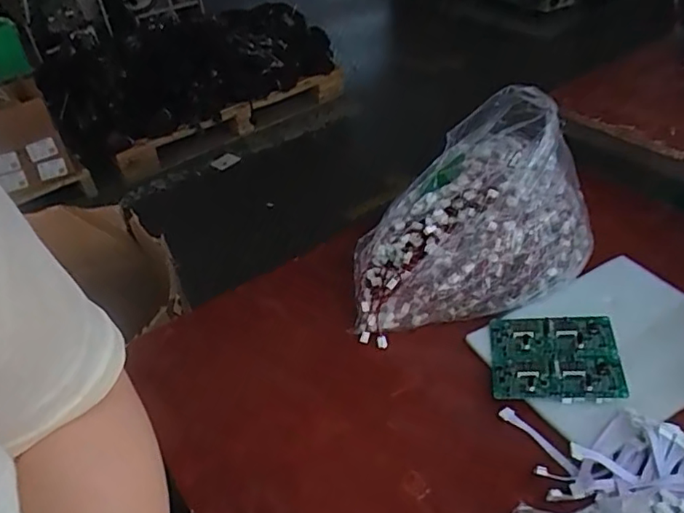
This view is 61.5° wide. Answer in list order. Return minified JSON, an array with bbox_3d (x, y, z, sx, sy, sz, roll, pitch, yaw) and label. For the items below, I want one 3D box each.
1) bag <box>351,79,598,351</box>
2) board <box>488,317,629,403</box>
[{"bbox_3d":[0.157,-0.049,0.727,0.316,0.237,0.164,-13,40,-8],"label":"bag"},{"bbox_3d":[0.242,0.114,0.660,0.139,0.011,0.113,-2,44,15],"label":"board"}]

